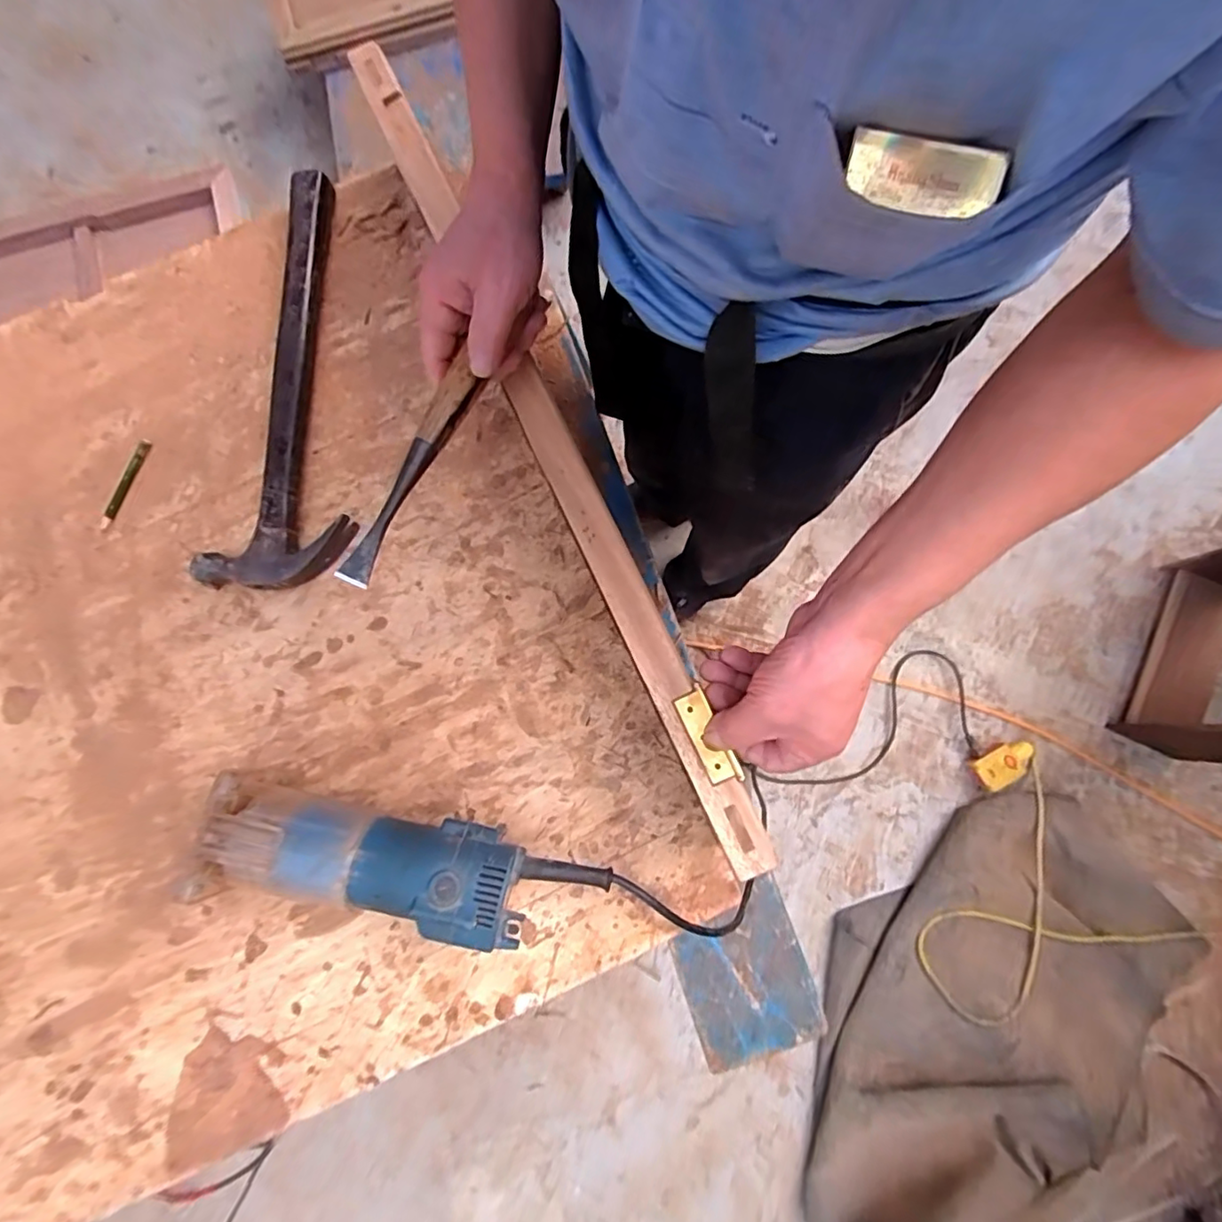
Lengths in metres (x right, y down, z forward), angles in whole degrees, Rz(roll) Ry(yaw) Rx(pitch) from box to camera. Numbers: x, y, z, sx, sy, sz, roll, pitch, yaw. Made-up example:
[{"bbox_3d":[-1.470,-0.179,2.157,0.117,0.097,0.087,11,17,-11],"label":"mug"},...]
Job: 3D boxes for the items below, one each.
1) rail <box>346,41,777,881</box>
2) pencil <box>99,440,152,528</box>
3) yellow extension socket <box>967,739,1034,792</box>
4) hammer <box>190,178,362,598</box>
[{"bbox_3d":[-0.055,-0.152,0.434,0.031,0.018,0.709,-24,80,-3],"label":"rail"},{"bbox_3d":[-0.456,-0.119,0.542,0.011,0.006,0.092,17,80,4],"label":"pencil"},{"bbox_3d":[0.781,0.302,1.150,0.124,0.039,0.063,-29,80,-4],"label":"yellow extension socket"},{"bbox_3d":[-0.282,-0.222,0.541,0.118,0.034,0.410,4,80,2],"label":"hammer"}]

